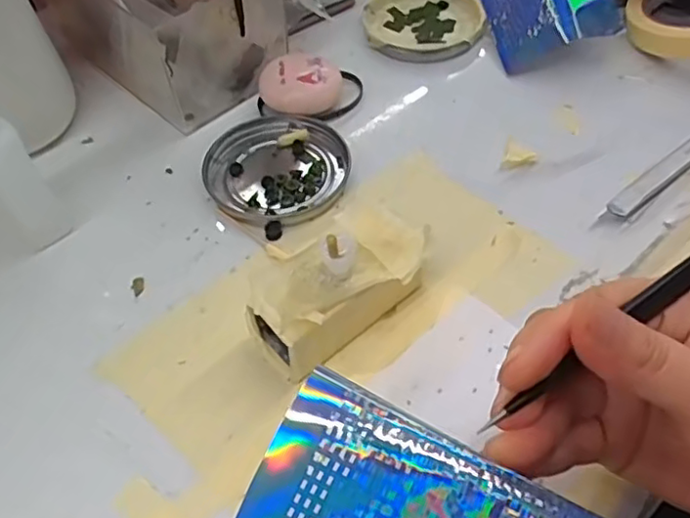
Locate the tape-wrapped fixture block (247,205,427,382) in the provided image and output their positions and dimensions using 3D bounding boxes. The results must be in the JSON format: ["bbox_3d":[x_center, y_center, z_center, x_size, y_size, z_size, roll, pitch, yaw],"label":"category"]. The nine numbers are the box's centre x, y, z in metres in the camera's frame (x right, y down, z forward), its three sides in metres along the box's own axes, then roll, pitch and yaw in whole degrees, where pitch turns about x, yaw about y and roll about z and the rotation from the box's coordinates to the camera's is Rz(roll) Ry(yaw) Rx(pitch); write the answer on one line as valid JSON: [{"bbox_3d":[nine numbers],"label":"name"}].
[{"bbox_3d":[-0.003,0.013,0.282,0.048,0.041,0.083,36,62,26],"label":"tape-wrapped fixture block"}]

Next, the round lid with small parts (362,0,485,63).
[{"bbox_3d":[0.053,-0.163,0.435,0.078,0.012,0.081,-1,53,2],"label":"round lid with small parts"}]

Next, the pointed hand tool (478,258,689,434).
[{"bbox_3d":[0.093,0.017,0.202,0.128,0.008,0.007,-31,58,-18],"label":"pointed hand tool"}]

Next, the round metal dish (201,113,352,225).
[{"bbox_3d":[-0.039,-0.052,0.354,0.078,0.008,0.075,-1,53,2],"label":"round metal dish"}]

